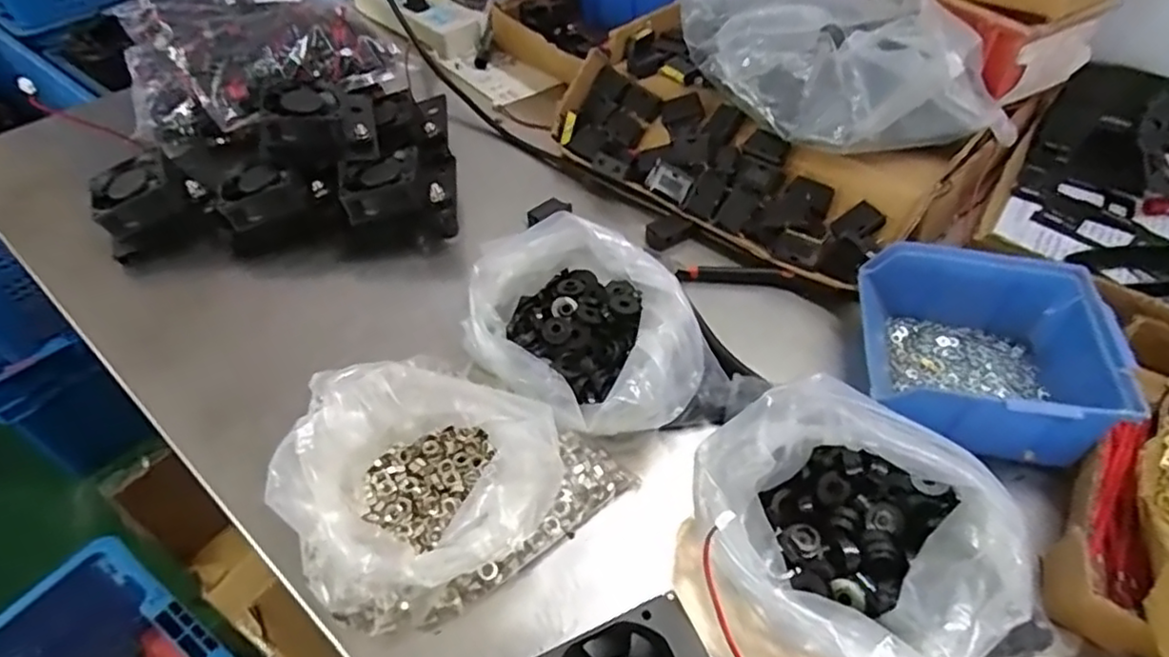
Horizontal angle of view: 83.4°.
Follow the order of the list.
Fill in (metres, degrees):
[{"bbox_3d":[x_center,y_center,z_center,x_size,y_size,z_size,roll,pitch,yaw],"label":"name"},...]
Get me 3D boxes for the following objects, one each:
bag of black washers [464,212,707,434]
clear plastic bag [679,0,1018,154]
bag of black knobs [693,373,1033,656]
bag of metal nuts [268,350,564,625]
[{"bbox_3d":[-0.001,0.004,0.400,0.121,0.082,0.139,-26,53,-22],"label":"bag of black washers"},{"bbox_3d":[0.198,-0.199,0.506,0.257,0.104,0.119,23,52,19],"label":"clear plastic bag"},{"bbox_3d":[0.128,0.099,0.319,0.156,0.073,0.115,19,50,16],"label":"bag of black knobs"},{"bbox_3d":[-0.083,0.087,0.335,0.129,0.073,0.114,17,50,14],"label":"bag of metal nuts"}]

